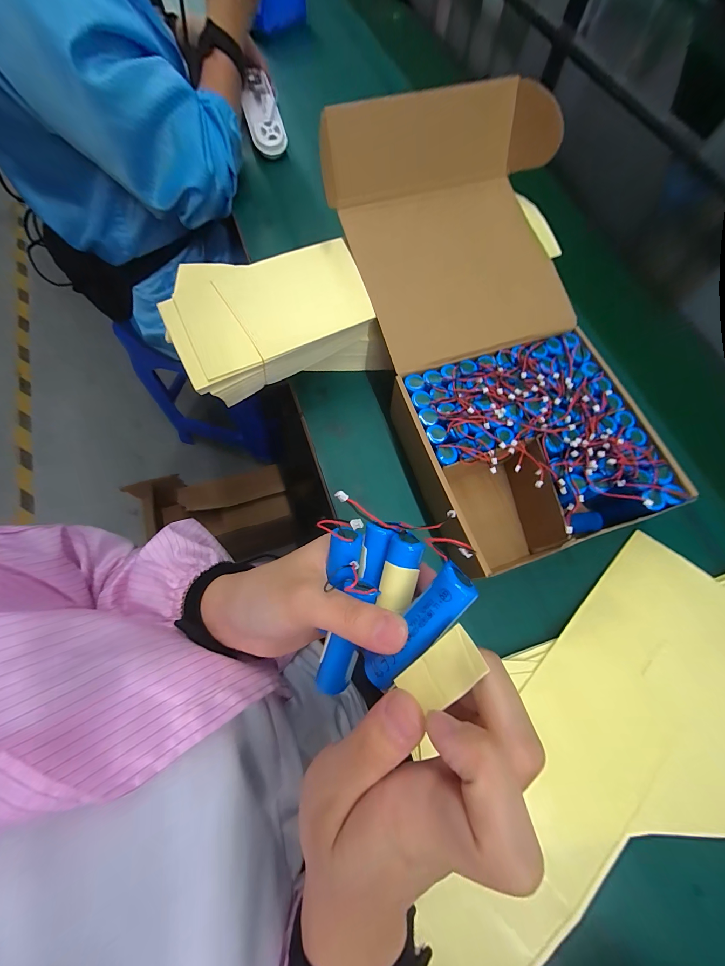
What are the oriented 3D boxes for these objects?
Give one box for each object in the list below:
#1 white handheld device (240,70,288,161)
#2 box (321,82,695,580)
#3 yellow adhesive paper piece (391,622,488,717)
[{"bbox_3d":[-0.159,-0.587,0.511,0.054,0.028,0.134,-14,87,-4],"label":"white handheld device"},{"bbox_3d":[0.123,-0.142,0.318,0.228,0.102,0.435,-13,83,-3],"label":"box"},{"bbox_3d":[0.032,0.078,0.132,0.037,0.004,0.020,-47,43,12],"label":"yellow adhesive paper piece"}]

